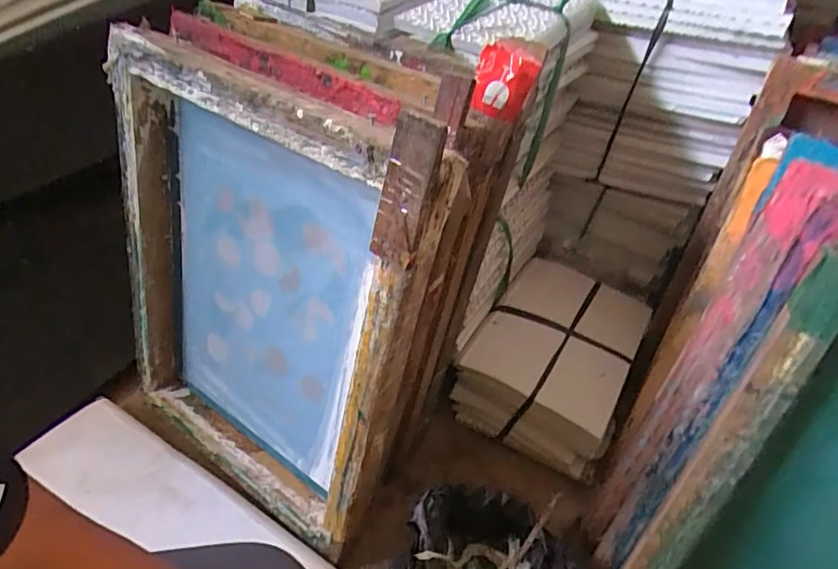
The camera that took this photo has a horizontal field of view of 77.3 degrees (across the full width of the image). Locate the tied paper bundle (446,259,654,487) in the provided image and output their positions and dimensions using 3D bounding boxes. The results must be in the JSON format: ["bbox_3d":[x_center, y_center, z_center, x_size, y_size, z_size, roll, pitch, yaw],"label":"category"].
[{"bbox_3d":[0.192,0.102,0.761,0.207,0.105,0.272,22,44,19],"label":"tied paper bundle"}]

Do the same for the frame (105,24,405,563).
[{"bbox_3d":[-0.176,0.028,0.538,0.346,0.461,0.067,28,35,23],"label":"frame"}]

